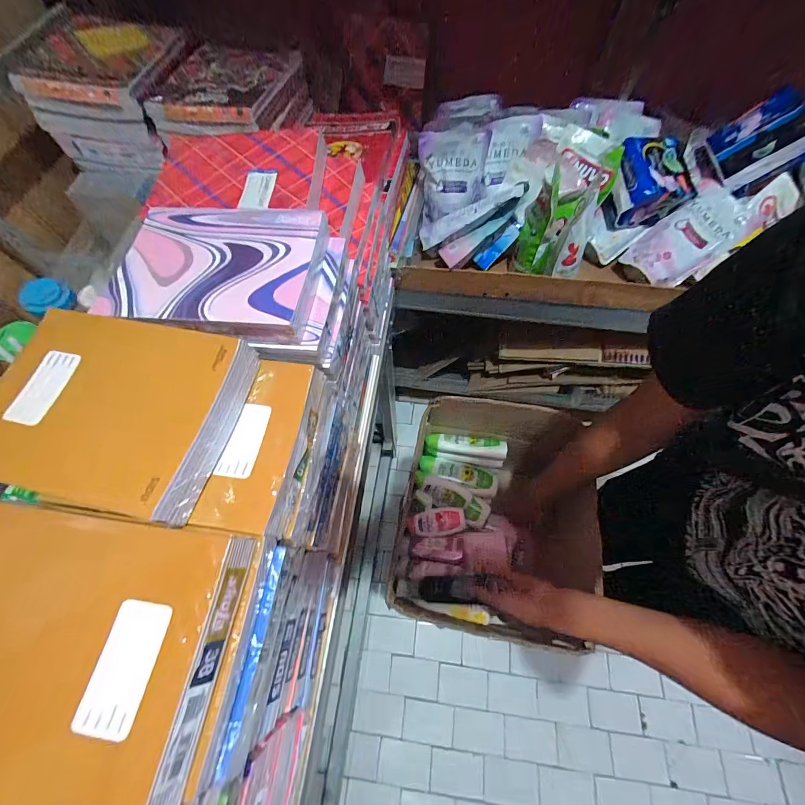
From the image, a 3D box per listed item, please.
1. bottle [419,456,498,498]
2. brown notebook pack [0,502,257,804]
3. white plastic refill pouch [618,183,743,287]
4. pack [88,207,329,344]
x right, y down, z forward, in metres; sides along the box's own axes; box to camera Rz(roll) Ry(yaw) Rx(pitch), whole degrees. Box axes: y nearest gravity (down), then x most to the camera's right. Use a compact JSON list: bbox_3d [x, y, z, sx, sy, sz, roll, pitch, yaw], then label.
[{"bbox_3d":[0.121,0.154,0.764,0.167,0.036,0.063,12,64,6],"label":"bottle"},{"bbox_3d":[-0.230,0.165,0.251,0.206,0.052,0.159,7,63,3],"label":"brown notebook pack"},{"bbox_3d":[0.550,-0.315,0.687,0.204,0.026,0.118,-36,84,7],"label":"white plastic refill pouch"},{"bbox_3d":[-0.204,-0.146,0.383,0.226,0.029,0.161,7,63,3],"label":"pack"}]

